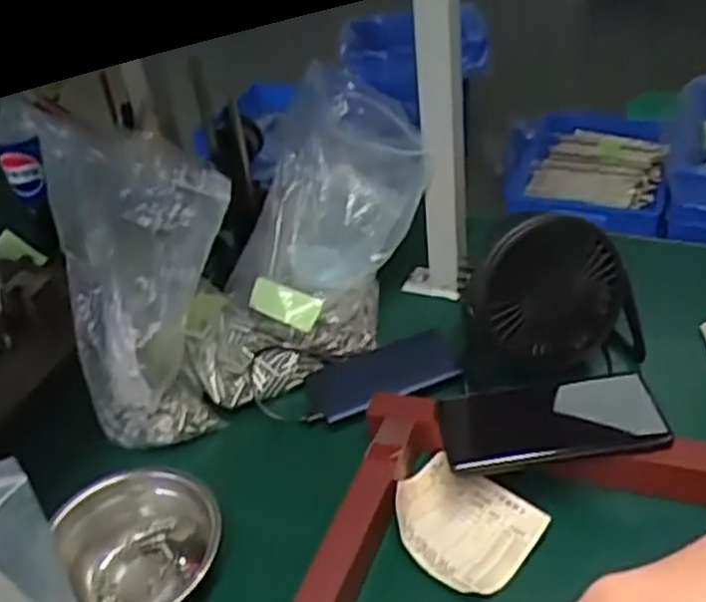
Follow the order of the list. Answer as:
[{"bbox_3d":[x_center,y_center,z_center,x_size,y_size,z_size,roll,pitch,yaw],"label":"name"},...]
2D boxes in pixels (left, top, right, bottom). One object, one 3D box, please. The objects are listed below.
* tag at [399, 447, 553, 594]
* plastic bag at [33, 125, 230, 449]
[{"bbox_3d":[0.075,0.162,0.572,0.082,0.024,0.110,-34,45,-32],"label":"tag"},{"bbox_3d":[-0.176,-0.013,0.659,0.140,0.226,0.136,-24,40,-22],"label":"plastic bag"}]

